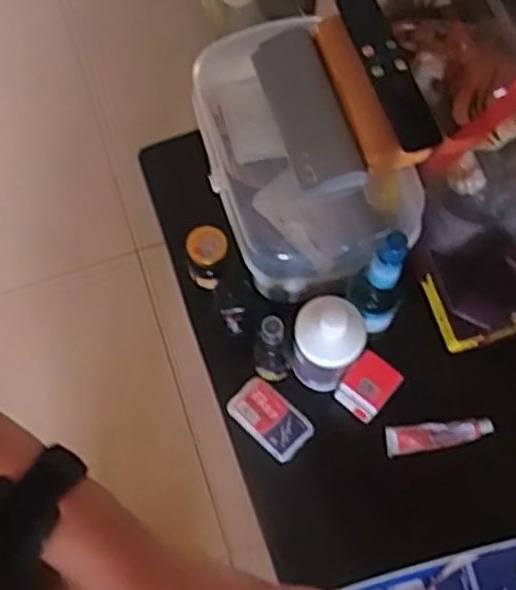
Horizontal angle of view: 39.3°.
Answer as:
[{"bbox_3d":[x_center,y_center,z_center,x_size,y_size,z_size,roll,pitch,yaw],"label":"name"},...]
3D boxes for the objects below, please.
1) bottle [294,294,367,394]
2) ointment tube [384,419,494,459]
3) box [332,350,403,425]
[{"bbox_3d":[0.065,0.044,0.674,0.061,0.144,0.062,0,72,1],"label":"bottle"},{"bbox_3d":[0.181,0.140,0.727,0.107,0.014,0.028,-10,72,-2],"label":"ointment tube"},{"bbox_3d":[0.108,0.091,0.705,0.047,0.072,0.045,40,77,13],"label":"box"}]

